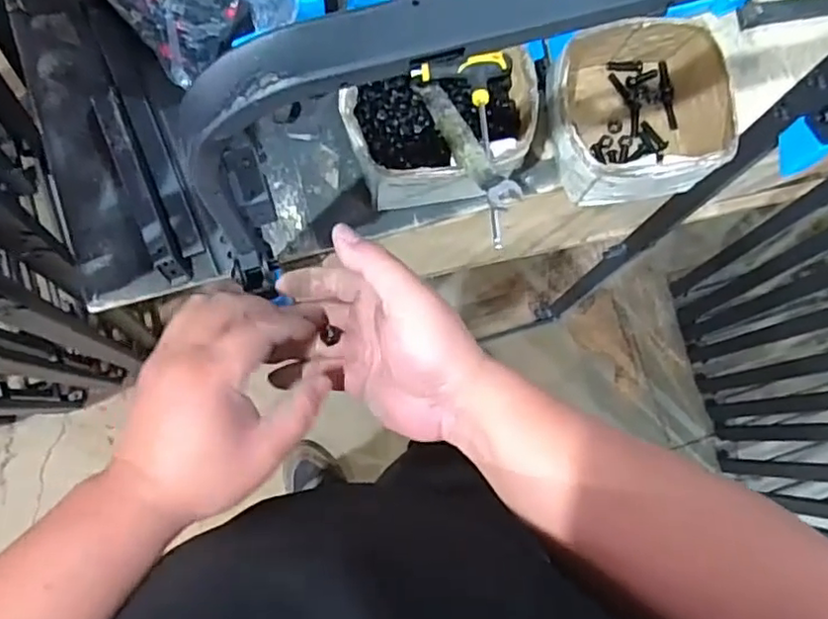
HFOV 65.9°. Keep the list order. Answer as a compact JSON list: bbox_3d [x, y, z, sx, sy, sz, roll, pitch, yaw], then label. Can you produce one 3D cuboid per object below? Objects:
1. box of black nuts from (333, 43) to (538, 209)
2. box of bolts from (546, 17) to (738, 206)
[{"bbox_3d":[0.022,-0.157,0.565,0.166,0.082,0.123,-5,85,-7],"label":"box of black nuts"},{"bbox_3d":[0.200,-0.180,0.591,0.154,0.084,0.142,-11,86,-7],"label":"box of bolts"}]

